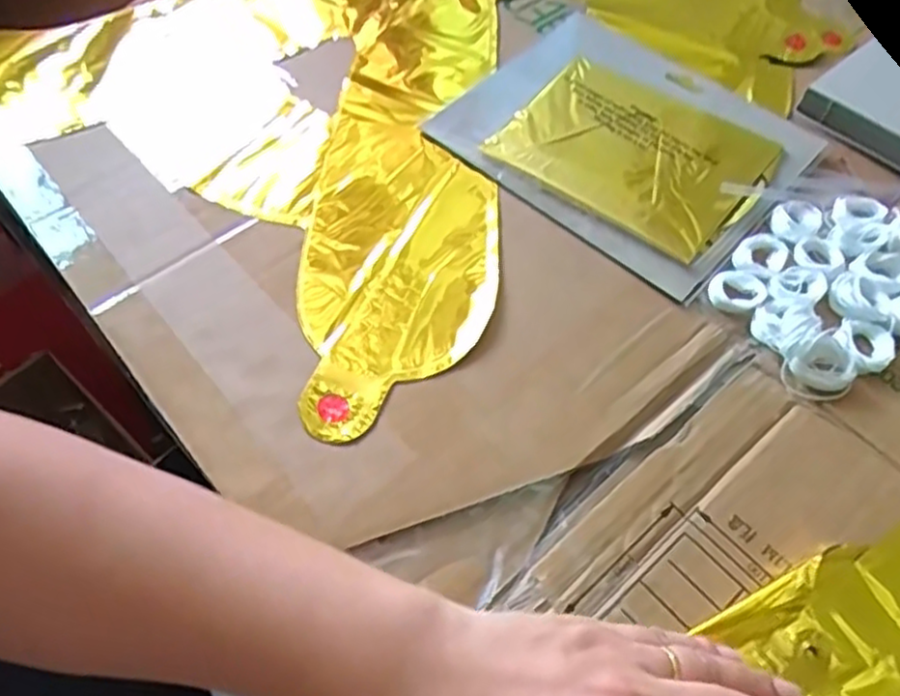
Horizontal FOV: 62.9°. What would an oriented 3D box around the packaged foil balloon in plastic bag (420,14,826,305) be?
[{"bbox_3d":[0.111,-0.135,0.466,0.197,0.011,0.175,37,62,22],"label":"packaged foil balloon in plastic bag"}]

